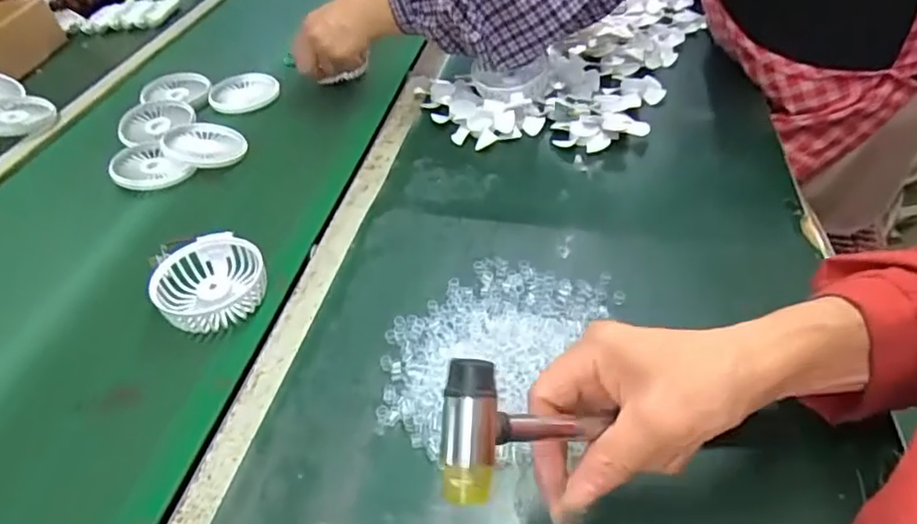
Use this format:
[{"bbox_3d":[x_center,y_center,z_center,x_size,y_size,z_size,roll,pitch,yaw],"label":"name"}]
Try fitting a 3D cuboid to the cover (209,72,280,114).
[{"bbox_3d":[-0.280,-0.220,0.780,0.084,0.022,0.084,24,50,25],"label":"cover"}]

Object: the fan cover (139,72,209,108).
[{"bbox_3d":[-0.364,-0.229,0.782,0.090,0.010,0.090,4,44,7],"label":"fan cover"}]

